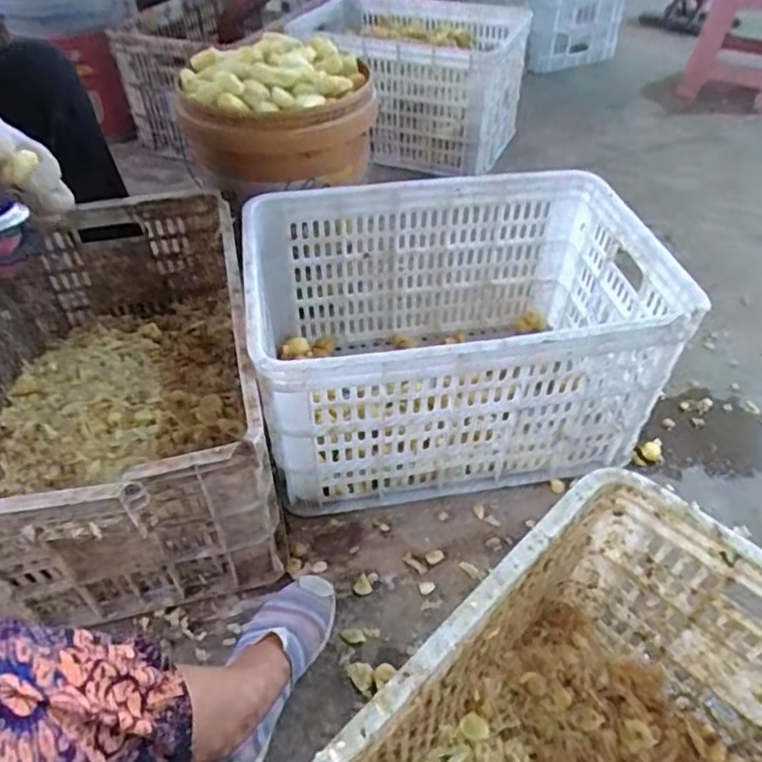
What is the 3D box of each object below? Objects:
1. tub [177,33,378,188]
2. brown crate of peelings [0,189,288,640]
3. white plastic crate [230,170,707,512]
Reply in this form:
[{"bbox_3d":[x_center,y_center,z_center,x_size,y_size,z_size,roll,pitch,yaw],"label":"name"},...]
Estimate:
[{"bbox_3d":[-0.163,-0.435,0.994,0.287,0.168,0.241,-6,45,-11],"label":"tub"},{"bbox_3d":[-0.338,0.009,0.790,0.346,0.258,0.528,-8,46,-13],"label":"brown crate of peelings"},{"bbox_3d":[0.088,-0.064,0.873,0.526,0.296,0.361,-5,45,-10],"label":"white plastic crate"}]

